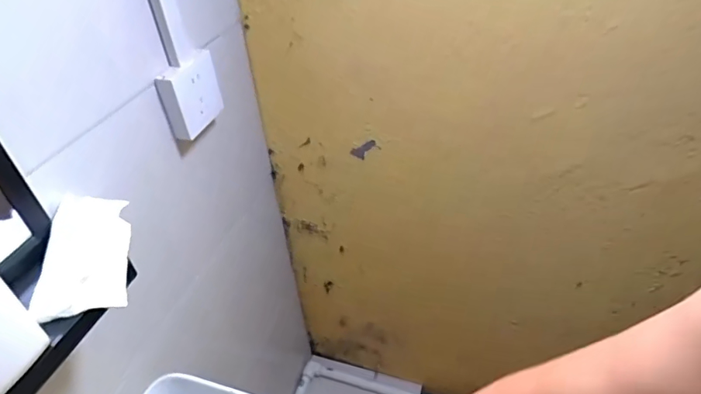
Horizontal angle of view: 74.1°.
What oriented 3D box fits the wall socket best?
[{"bbox_3d":[-0.212,-0.141,0.627,0.028,0.094,0.095,8,42,14],"label":"wall socket"}]

